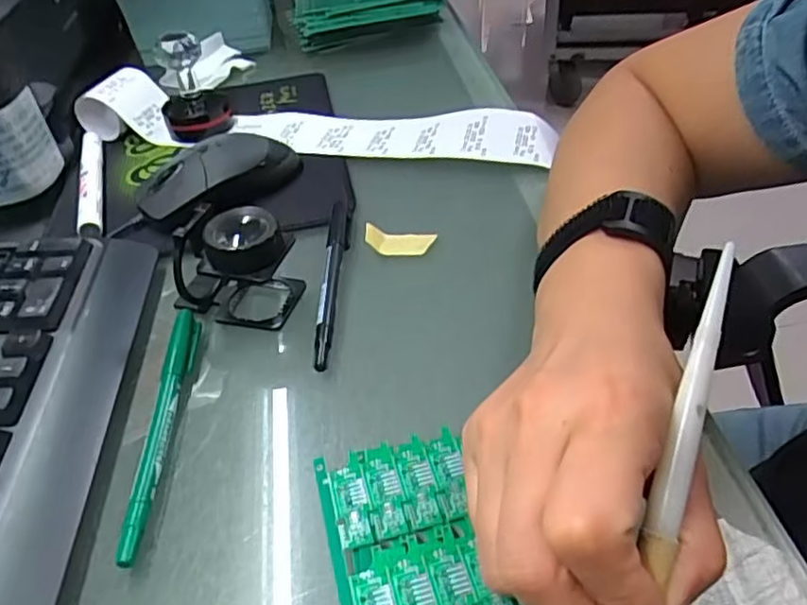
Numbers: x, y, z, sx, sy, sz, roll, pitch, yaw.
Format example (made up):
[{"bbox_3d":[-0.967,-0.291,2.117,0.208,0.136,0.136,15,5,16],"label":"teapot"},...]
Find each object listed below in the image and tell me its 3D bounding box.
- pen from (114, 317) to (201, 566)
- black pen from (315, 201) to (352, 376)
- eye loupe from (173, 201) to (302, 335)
[{"bbox_3d":[-0.111,0.054,0.304,0.012,0.011,0.143,-7,41,0],"label":"pen"},{"bbox_3d":[-0.040,-0.015,0.372,0.013,0.012,0.137,-4,41,3],"label":"black pen"},{"bbox_3d":[-0.091,-0.023,0.350,0.066,0.054,0.048,14,45,22],"label":"eye loupe"}]

